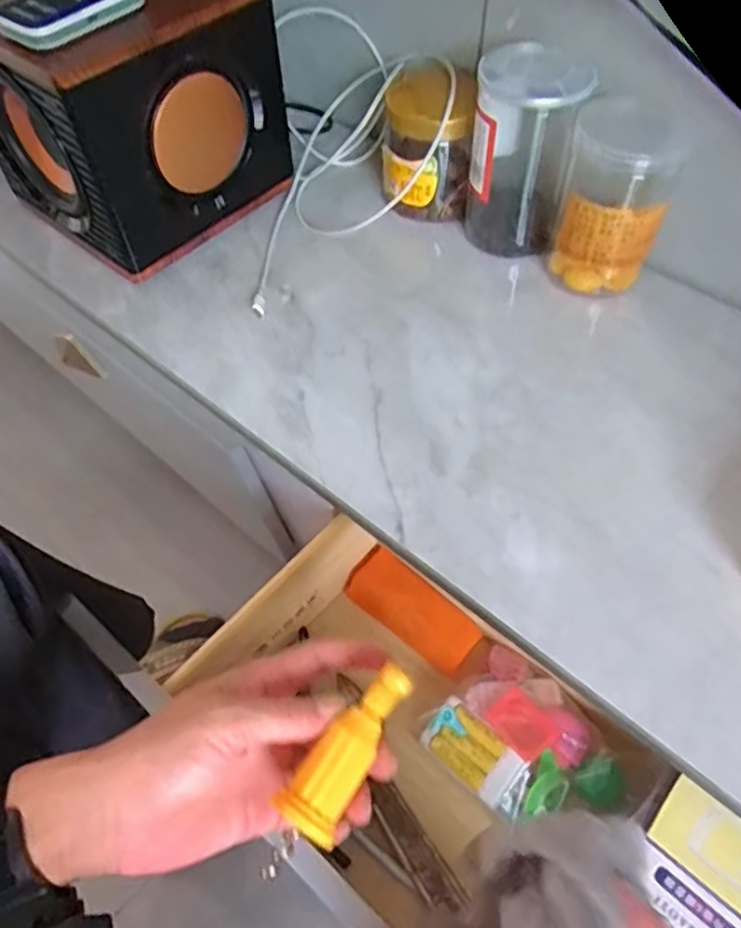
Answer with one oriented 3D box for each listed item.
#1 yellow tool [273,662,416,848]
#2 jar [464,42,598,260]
[{"bbox_3d":[-0.009,0.139,0.330,0.027,0.029,0.090,30,82,20],"label":"yellow tool"},{"bbox_3d":[0.126,-0.255,0.572,0.080,0.153,0.076,-1,56,1],"label":"jar"}]

